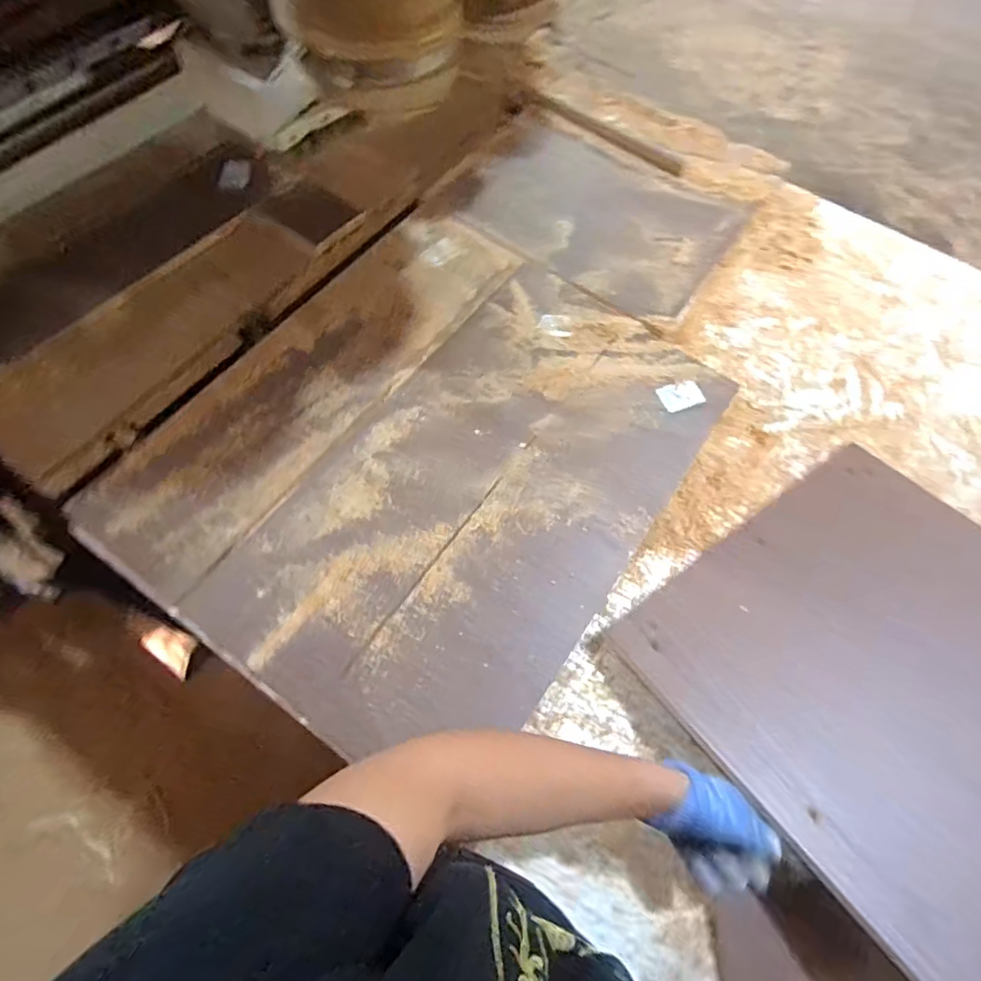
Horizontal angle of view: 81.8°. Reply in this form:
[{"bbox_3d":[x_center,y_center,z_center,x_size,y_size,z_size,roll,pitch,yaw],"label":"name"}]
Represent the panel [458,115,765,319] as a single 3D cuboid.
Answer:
[{"bbox_3d":[0.179,-0.473,0.962,0.434,0.028,0.306,33,68,13],"label":"panel"}]

